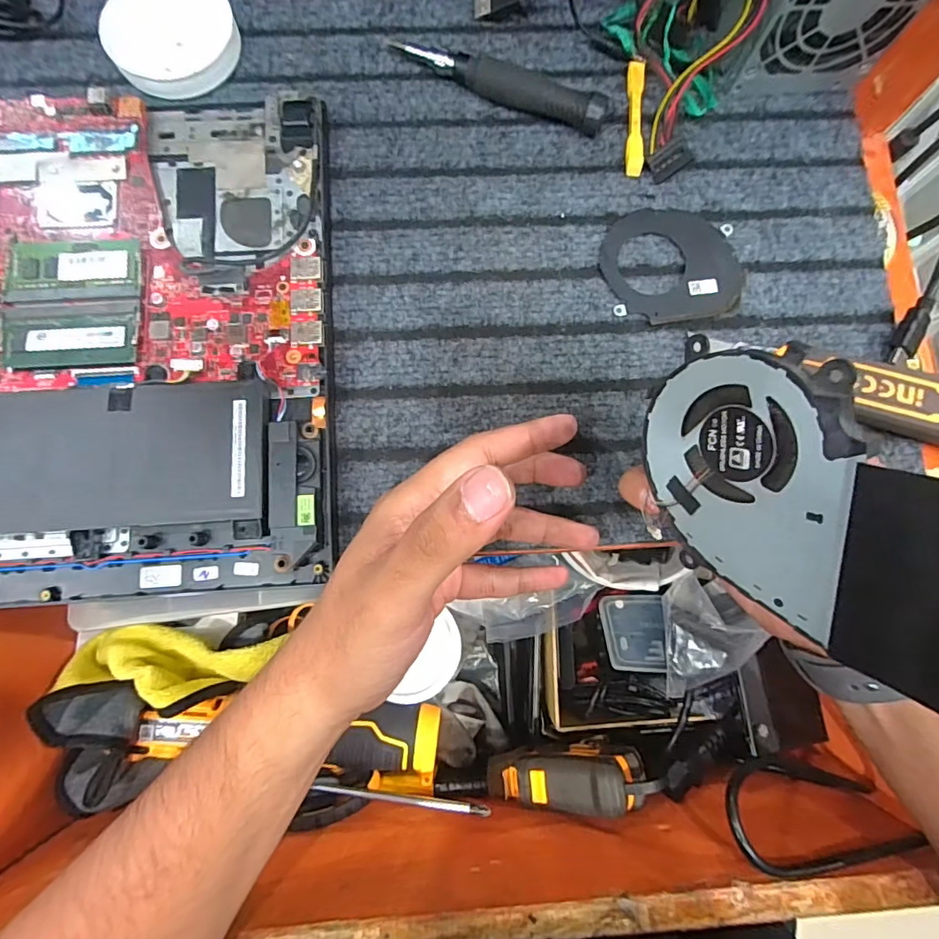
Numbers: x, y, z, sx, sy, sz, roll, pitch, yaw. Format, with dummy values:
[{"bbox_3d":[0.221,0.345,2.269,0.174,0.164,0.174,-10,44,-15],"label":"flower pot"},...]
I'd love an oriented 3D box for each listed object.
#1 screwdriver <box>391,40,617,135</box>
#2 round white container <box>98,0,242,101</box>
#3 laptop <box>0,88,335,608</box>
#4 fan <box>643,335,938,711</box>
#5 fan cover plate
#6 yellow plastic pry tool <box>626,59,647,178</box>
[{"bbox_3d":[0.018,-0.238,0.311,0.135,0.023,0.019,21,80,3],"label":"screwdriver"},{"bbox_3d":[-0.183,-0.270,0.315,0.076,0.018,0.069,-39,82,-8],"label":"round white container"},{"bbox_3d":[-0.269,-0.071,0.269,0.381,0.028,0.280,-4,79,-2],"label":"laptop"},{"bbox_3d":[0.100,0.010,0.158,0.004,0.108,0.082,-15,119,-26],"label":"fan"},{"bbox_3d":[0.122,-0.124,0.304,0.081,0.005,0.073,-8,79,-3],"label":"fan cover plate"},{"bbox_3d":[0.104,-0.220,0.318,0.011,0.008,0.078,4,79,0],"label":"yellow plastic pry tool"}]

